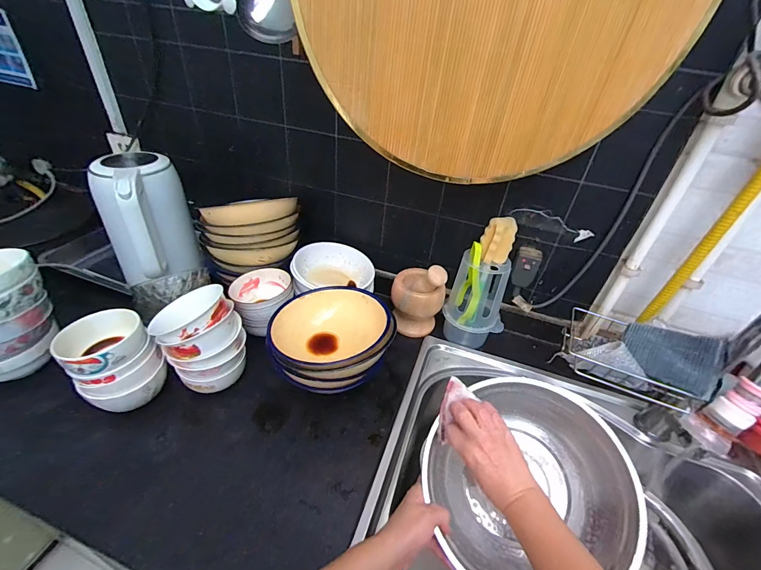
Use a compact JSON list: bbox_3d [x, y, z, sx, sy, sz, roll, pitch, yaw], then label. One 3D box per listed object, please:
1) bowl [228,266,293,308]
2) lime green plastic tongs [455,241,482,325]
[{"bbox_3d":[-0.220,0.018,0.657,0.110,0.052,0.099,-11,41,-21],"label":"bowl"},{"bbox_3d":[0.170,0.001,0.655,0.038,0.150,0.046,16,39,12],"label":"lime green plastic tongs"}]

